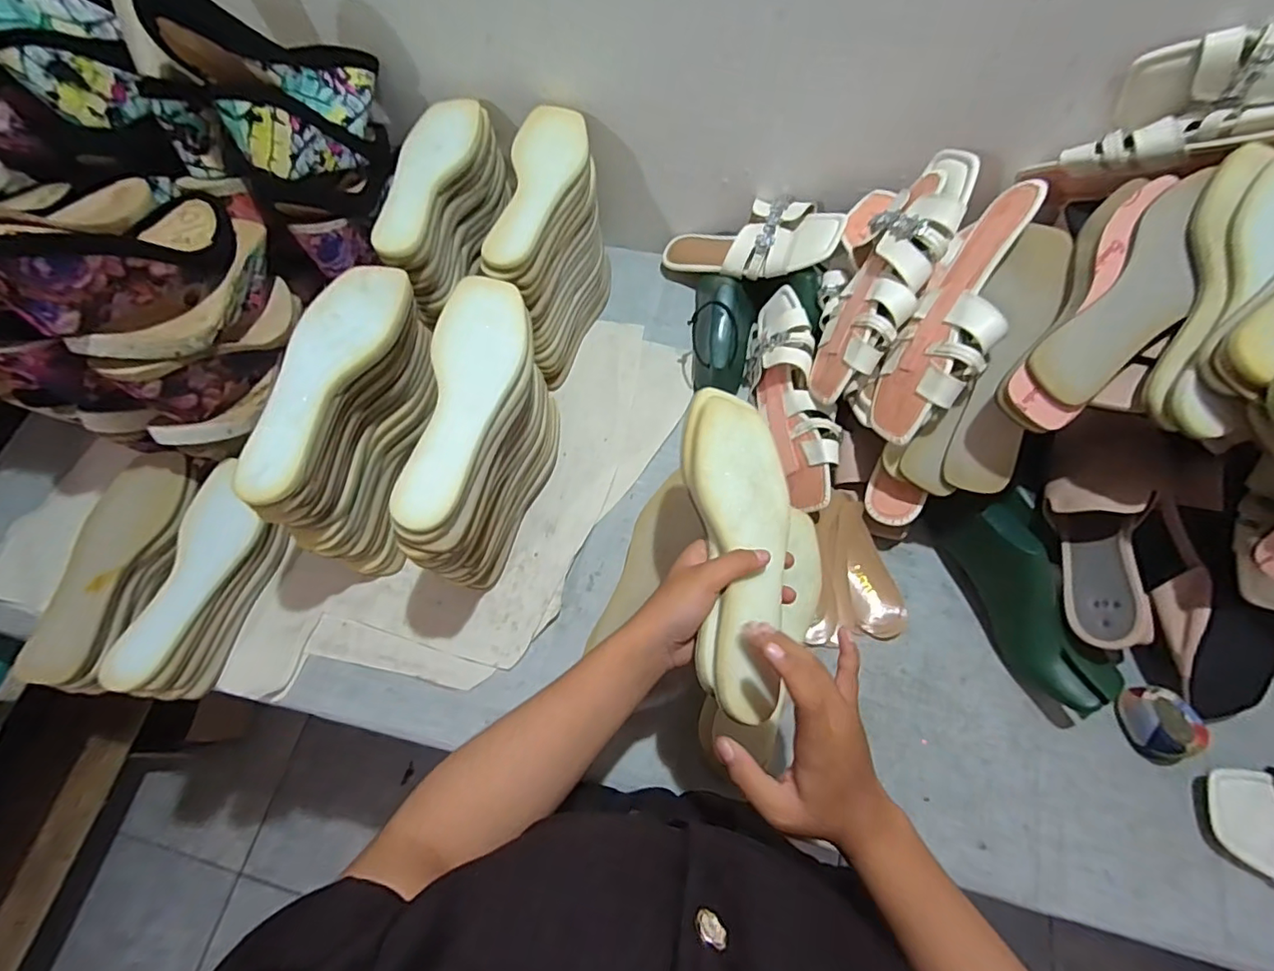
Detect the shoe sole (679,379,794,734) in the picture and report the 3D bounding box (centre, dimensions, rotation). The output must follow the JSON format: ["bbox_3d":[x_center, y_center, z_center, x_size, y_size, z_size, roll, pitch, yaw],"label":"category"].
[{"bbox_3d":[0.080,0.043,0.413,0.080,0.034,0.242,0,69,2],"label":"shoe sole"}]

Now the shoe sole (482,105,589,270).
[{"bbox_3d":[-0.104,-0.328,0.593,0.079,0.015,0.236,5,67,5],"label":"shoe sole"}]

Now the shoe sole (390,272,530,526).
[{"bbox_3d":[-0.147,-0.076,0.464,0.077,0.030,0.230,7,67,5],"label":"shoe sole"}]

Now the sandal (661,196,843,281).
[{"bbox_3d":[0.132,-0.309,0.698,0.245,0.054,0.089,10,64,40],"label":"sandal"}]

